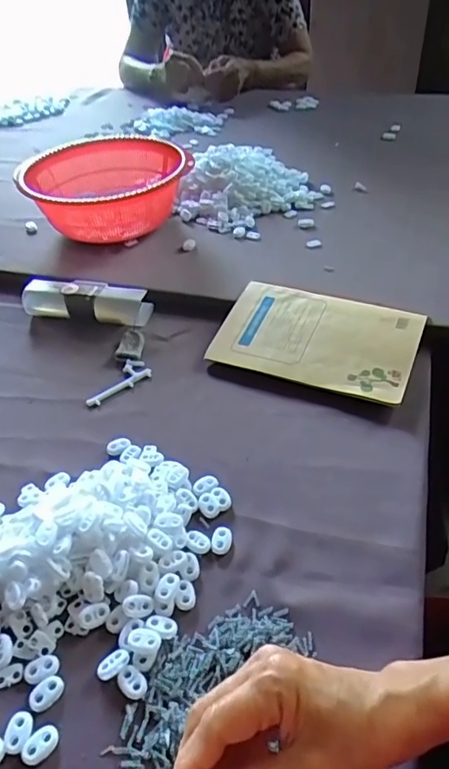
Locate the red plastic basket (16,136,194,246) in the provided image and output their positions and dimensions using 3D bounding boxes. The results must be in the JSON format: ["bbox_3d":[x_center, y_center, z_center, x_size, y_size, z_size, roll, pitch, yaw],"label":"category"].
[{"bbox_3d":[-0.167,-0.276,0.796,0.224,0.101,0.229,20,49,25],"label":"red plastic basket"}]

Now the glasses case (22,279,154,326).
[{"bbox_3d":[-0.166,-0.102,0.660,0.157,0.037,0.048,8,44,14],"label":"glasses case"}]

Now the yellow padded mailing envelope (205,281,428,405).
[{"bbox_3d":[0.099,-0.052,0.580,0.201,0.011,0.131,15,53,21],"label":"yellow padded mailing envelope"}]

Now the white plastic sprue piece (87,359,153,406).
[{"bbox_3d":[-0.116,-0.003,0.575,0.077,0.006,0.034,-32,49,-26],"label":"white plastic sprue piece"}]

